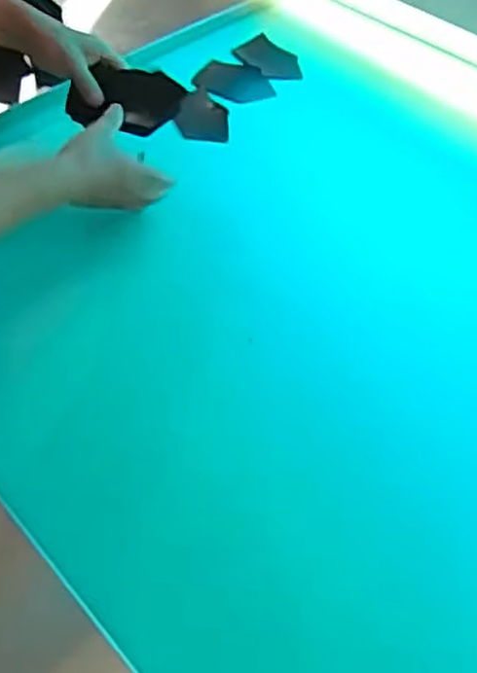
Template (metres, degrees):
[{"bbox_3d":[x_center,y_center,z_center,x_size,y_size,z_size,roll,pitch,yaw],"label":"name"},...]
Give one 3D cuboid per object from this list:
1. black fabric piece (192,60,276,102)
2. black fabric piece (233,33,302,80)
[{"bbox_3d":[-0.006,-0.412,1.110,0.130,0.009,0.099,24,54,15],"label":"black fabric piece"},{"bbox_3d":[0.051,-0.467,1.161,0.081,0.010,0.127,-34,60,-23],"label":"black fabric piece"}]

